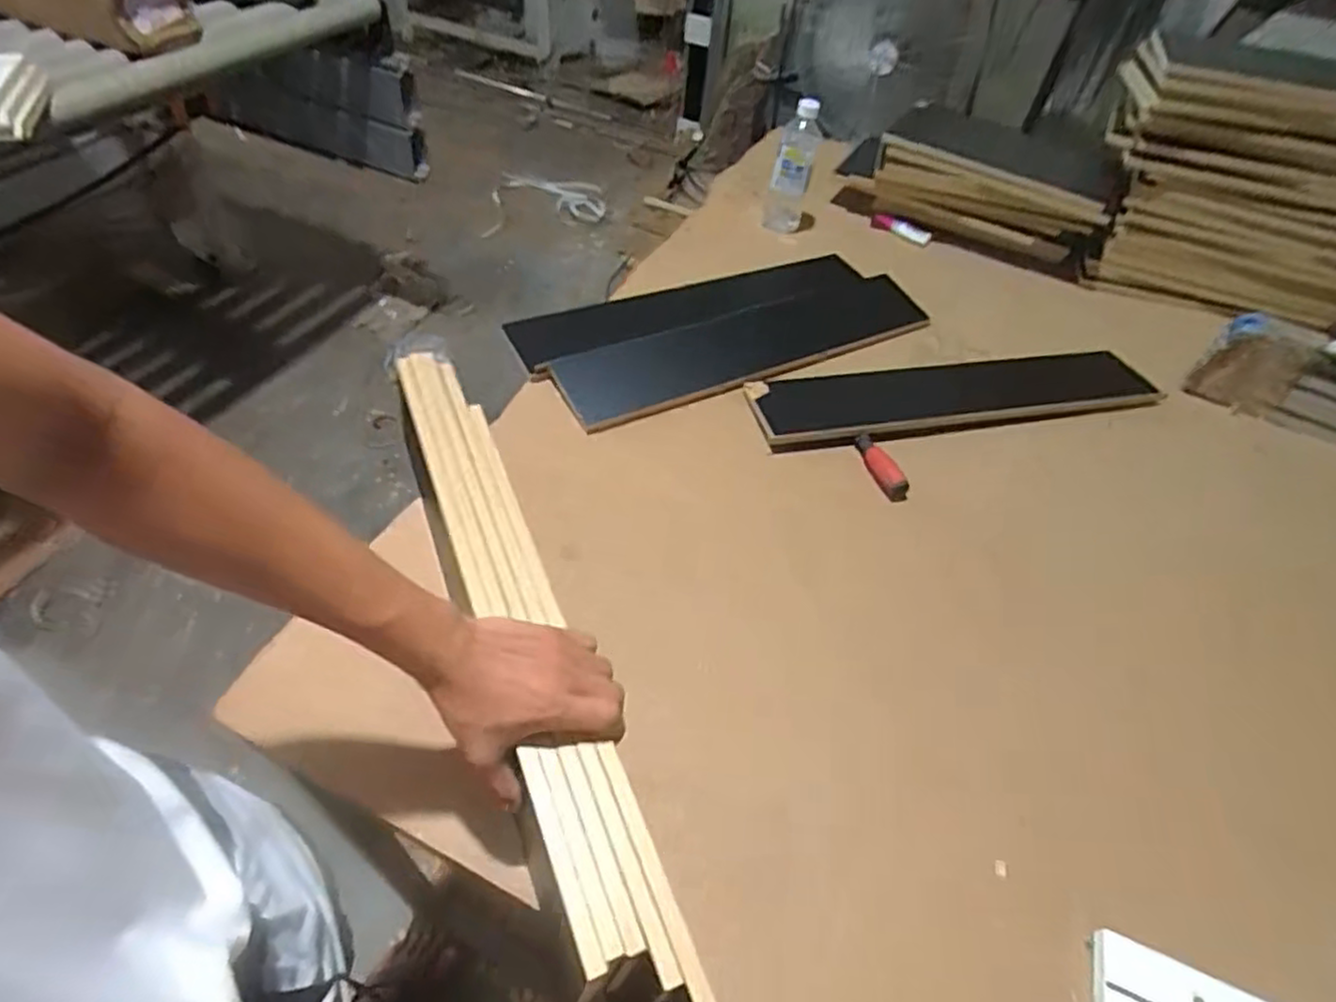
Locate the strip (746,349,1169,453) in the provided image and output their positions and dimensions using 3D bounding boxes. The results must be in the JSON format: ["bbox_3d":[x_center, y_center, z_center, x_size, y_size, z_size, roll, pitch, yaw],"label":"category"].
[{"bbox_3d":[0.397,-0.149,0.941,0.589,0.025,0.119,-9,52,-12],"label":"strip"}]

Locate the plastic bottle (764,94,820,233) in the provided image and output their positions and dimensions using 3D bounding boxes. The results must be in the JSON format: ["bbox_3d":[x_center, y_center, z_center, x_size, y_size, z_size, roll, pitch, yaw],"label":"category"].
[{"bbox_3d":[0.209,-0.562,1.155,0.069,0.186,0.075,13,50,5],"label":"plastic bottle"}]

